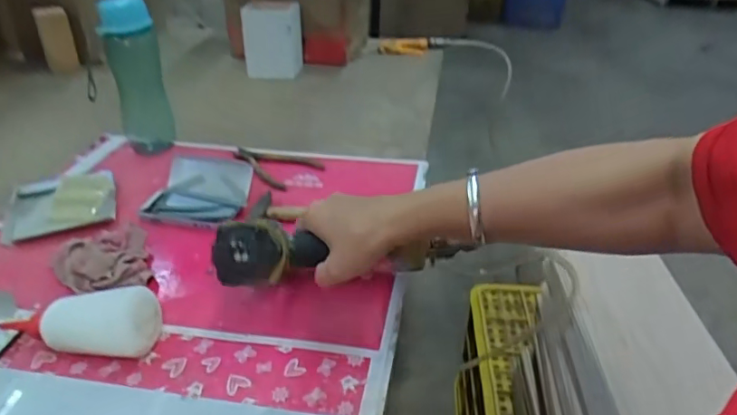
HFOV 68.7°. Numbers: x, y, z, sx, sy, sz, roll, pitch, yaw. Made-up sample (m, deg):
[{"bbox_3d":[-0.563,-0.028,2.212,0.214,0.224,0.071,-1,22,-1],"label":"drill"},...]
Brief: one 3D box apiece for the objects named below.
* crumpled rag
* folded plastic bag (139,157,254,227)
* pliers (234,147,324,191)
[{"bbox_3d":[-0.310,0.057,0.628,0.097,0.031,0.113,-18,36,-27],"label":"crumpled rag"},{"bbox_3d":[-0.238,-0.021,0.747,0.134,0.042,0.107,3,32,5],"label":"folded plastic bag"},{"bbox_3d":[-0.158,-0.073,0.862,0.146,0.018,0.113,23,38,33],"label":"pliers"}]

